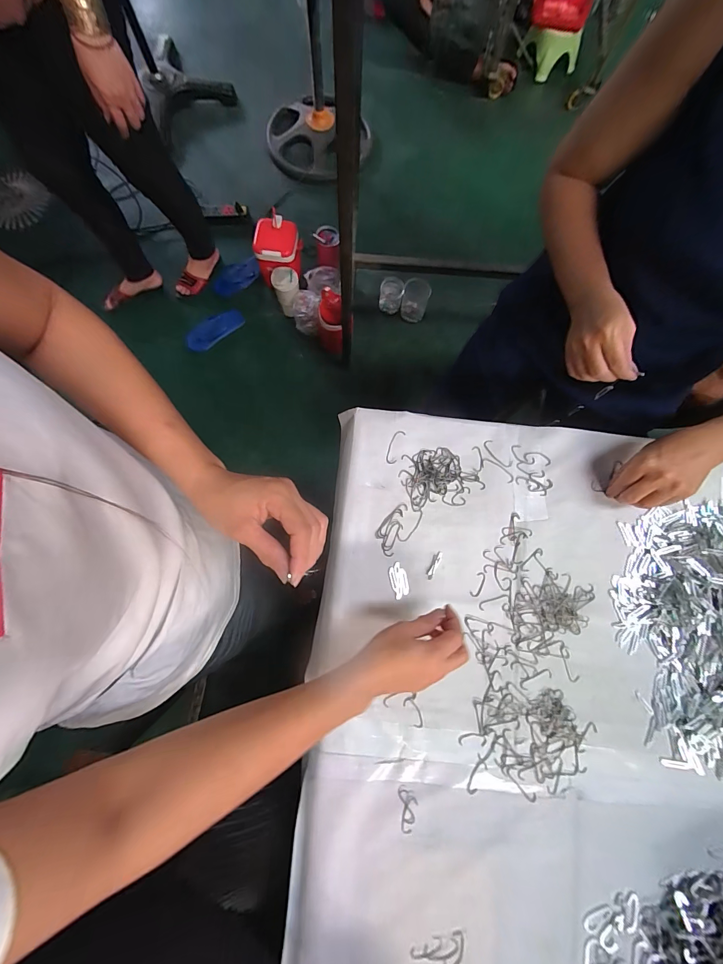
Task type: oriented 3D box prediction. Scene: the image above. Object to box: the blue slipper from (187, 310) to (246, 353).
[{"bbox_3d":[-0.555,-0.574,1.305,0.100,0.037,0.239,40,66,7],"label":"blue slipper"}]

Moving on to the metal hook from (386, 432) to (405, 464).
[{"bbox_3d":[0.048,-0.050,0.496,0.017,0.004,0.051,19,79,3],"label":"metal hook"}]

